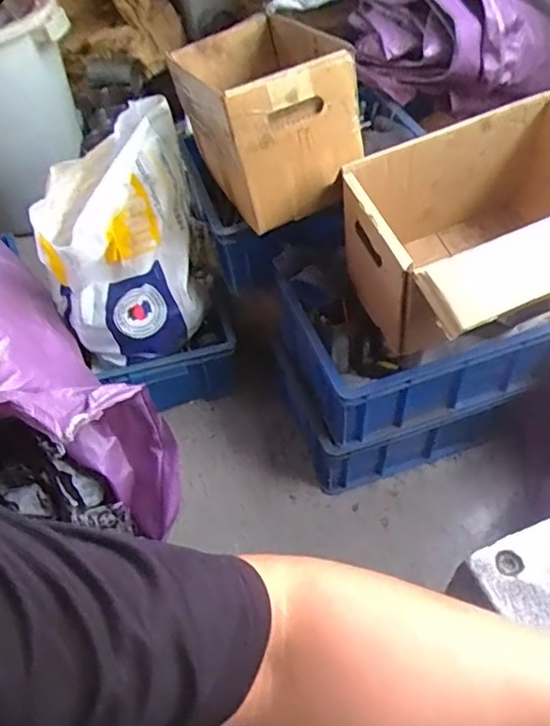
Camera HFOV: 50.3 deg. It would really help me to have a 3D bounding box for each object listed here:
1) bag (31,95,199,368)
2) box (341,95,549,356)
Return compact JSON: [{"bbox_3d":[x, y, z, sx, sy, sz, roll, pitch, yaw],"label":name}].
[{"bbox_3d":[-0.250,-0.190,0.959,0.239,0.343,0.230,-10,51,-5],"label":"bag"},{"bbox_3d":[0.291,-0.152,0.790,0.330,0.217,0.285,-17,52,-11],"label":"box"}]

